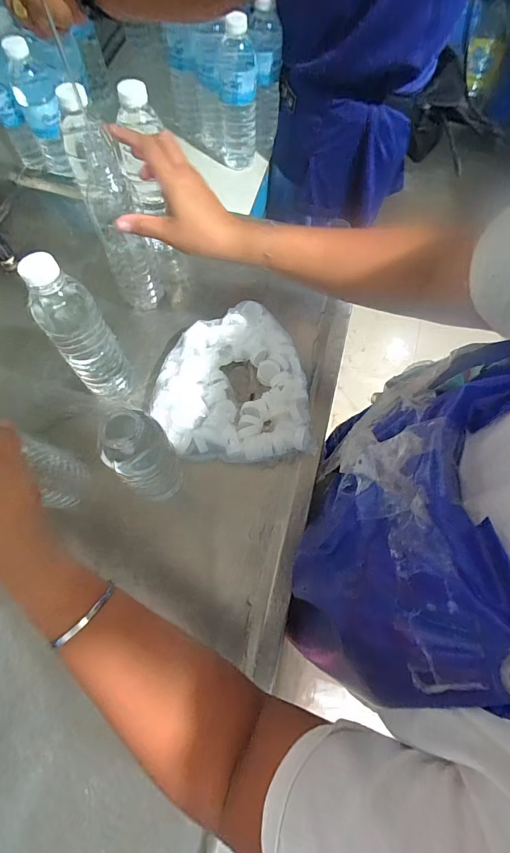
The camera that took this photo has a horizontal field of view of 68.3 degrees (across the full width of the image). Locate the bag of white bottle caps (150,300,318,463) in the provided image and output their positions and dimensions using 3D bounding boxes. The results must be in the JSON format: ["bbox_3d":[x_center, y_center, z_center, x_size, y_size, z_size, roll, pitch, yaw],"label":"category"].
[{"bbox_3d":[-0.035,-0.059,0.503,0.202,0.042,0.215,-6,69,-3],"label":"bag of white bottle caps"}]

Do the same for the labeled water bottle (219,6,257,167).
[{"bbox_3d":[-0.028,-0.546,0.628,0.061,0.199,0.057,0,69,-1],"label":"labeled water bottle"}]

